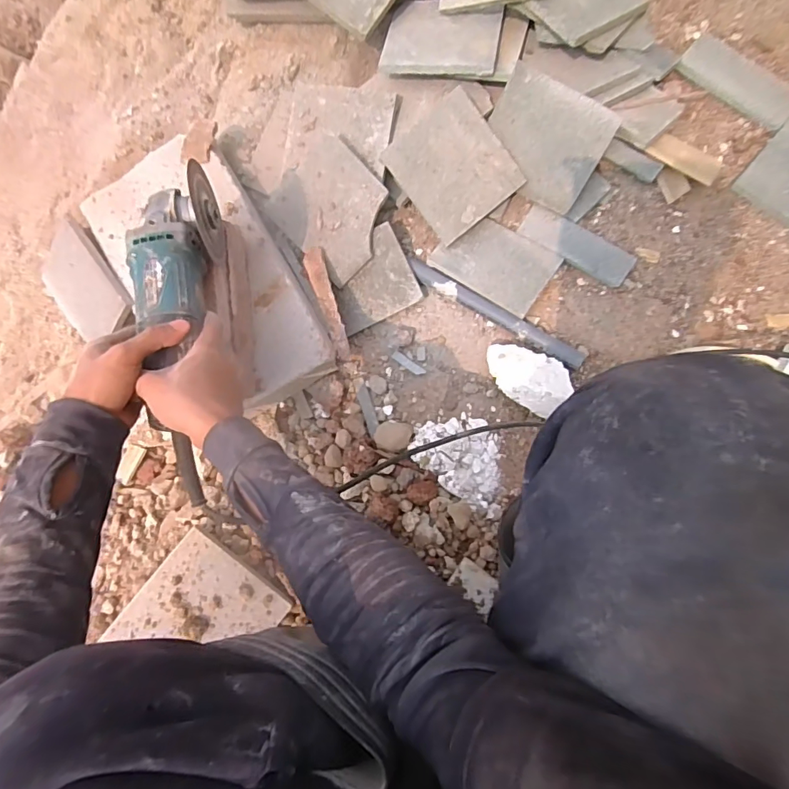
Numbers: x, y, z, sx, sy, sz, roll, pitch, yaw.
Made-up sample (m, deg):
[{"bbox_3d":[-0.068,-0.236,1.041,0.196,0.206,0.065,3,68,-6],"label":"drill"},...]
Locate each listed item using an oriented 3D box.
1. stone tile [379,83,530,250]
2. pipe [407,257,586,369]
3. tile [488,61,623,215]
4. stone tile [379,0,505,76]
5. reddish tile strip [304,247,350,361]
[{"bbox_3d":[0.077,-0.297,0.610,0.131,0.009,0.145,-38,94,7],"label":"stone tile"},{"bbox_3d":[0.130,-0.110,0.619,0.261,0.017,0.022,32,86,9],"label":"pipe"},{"bbox_3d":[0.192,-0.327,0.601,0.149,0.010,0.126,30,114,3],"label":"tile"},{"bbox_3d":[0.065,-0.477,0.619,0.147,0.013,0.134,7,70,10],"label":"stone tile"},{"bbox_3d":[-0.088,-0.120,0.606,0.026,0.017,0.160,-18,81,3],"label":"reddish tile strip"}]

